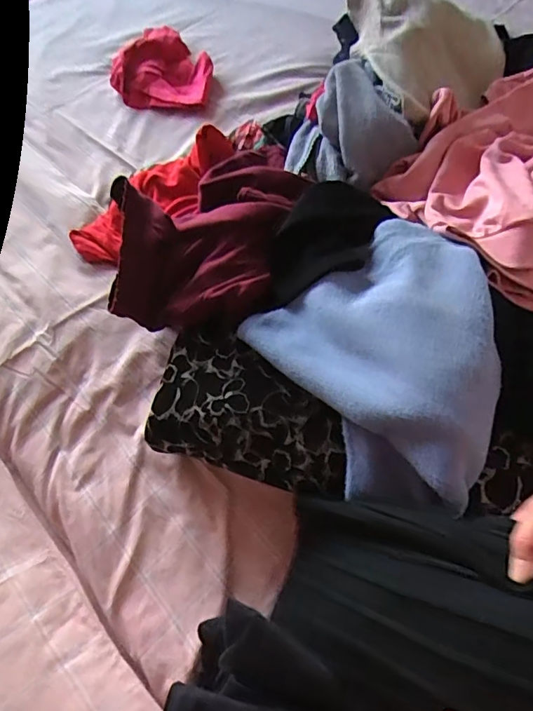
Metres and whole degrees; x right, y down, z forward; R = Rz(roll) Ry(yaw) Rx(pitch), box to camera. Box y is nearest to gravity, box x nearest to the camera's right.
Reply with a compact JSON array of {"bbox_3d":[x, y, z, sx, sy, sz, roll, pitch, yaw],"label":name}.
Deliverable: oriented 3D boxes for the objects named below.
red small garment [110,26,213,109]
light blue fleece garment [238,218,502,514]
[{"bbox_3d":[-0.218,-0.644,1.115,0.217,0.061,0.260,5,61,7],"label":"red small garment"},{"bbox_3d":[0.158,-0.003,0.567,0.269,0.084,0.316,-29,62,-12],"label":"light blue fleece garment"}]

